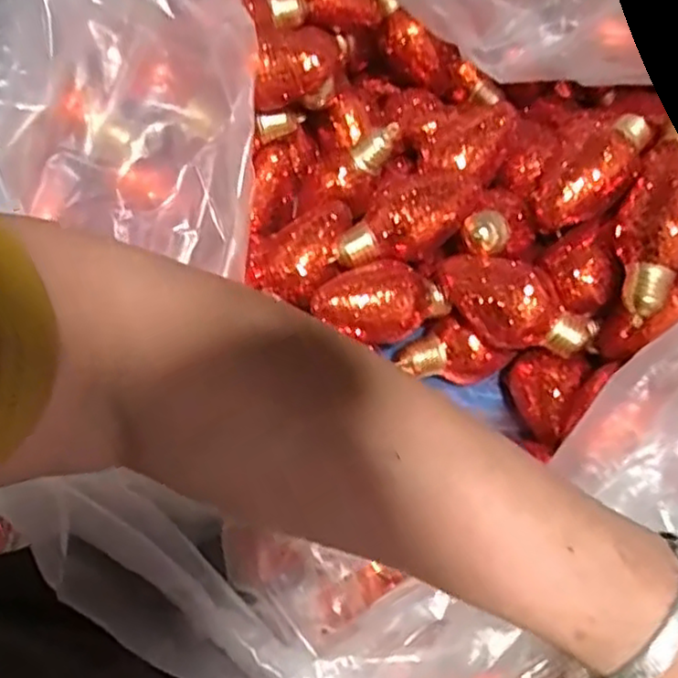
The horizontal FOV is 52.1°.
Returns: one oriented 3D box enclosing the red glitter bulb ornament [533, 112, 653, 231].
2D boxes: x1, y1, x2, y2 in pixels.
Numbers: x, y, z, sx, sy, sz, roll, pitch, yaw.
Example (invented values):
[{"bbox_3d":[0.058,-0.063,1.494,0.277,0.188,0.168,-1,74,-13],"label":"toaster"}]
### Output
[{"bbox_3d":[0.163,-0.107,0.441,0.094,0.036,0.047,-45,71,-8],"label":"red glitter bulb ornament"}]

